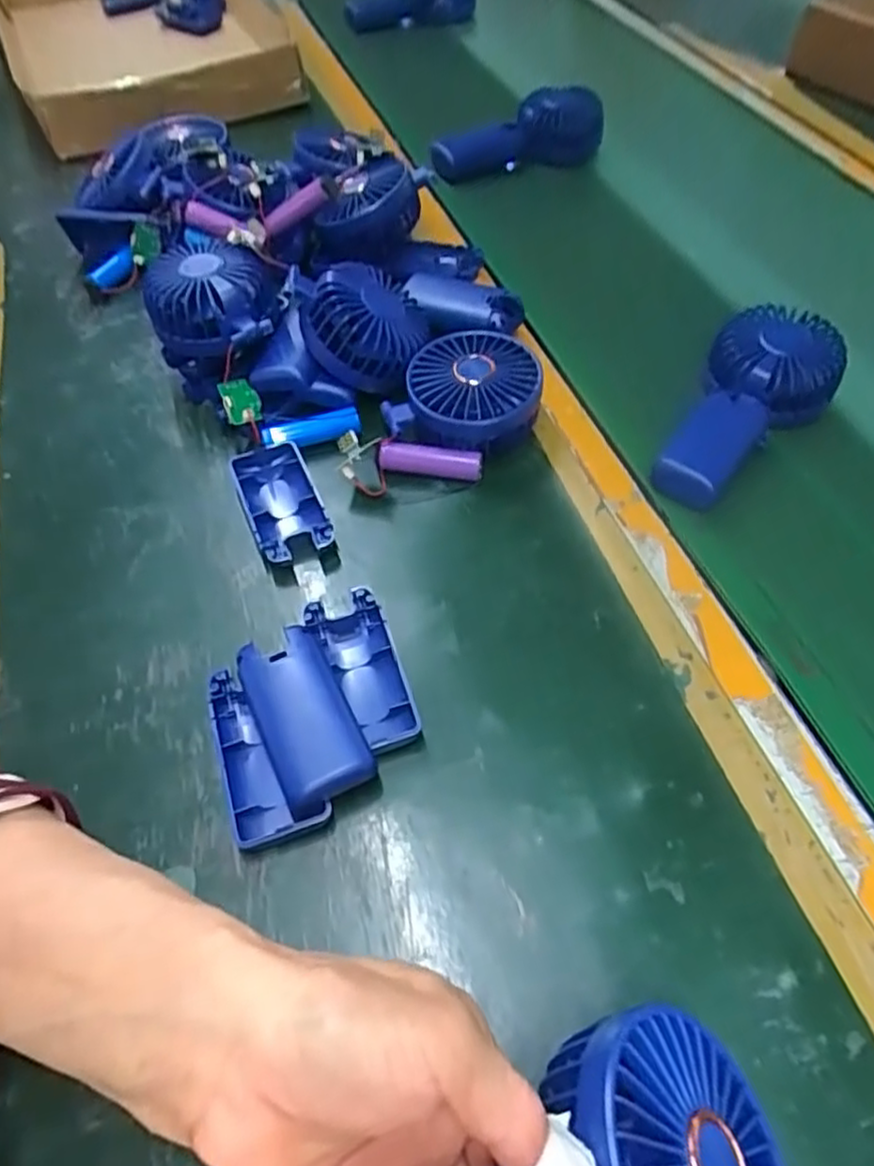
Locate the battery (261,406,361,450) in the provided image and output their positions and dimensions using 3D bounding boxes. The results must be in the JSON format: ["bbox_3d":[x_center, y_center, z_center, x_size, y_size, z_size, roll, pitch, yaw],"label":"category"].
[{"bbox_3d":[-0.083,-0.101,0.466,0.064,0.015,0.016,-14,55,-9],"label":"battery"}]

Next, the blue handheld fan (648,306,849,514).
[{"bbox_3d":[0.206,-0.120,0.464,0.080,0.037,0.179,31,60,21],"label":"blue handheld fan"}]

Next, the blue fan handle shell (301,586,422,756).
[{"bbox_3d":[-0.039,0.044,0.372,0.038,0.015,0.088,-19,56,-12],"label":"blue fan handle shell"}]

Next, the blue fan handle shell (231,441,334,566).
[{"bbox_3d":[-0.095,-0.050,0.434,0.045,0.017,0.088,-19,56,-13],"label":"blue fan handle shell"}]

